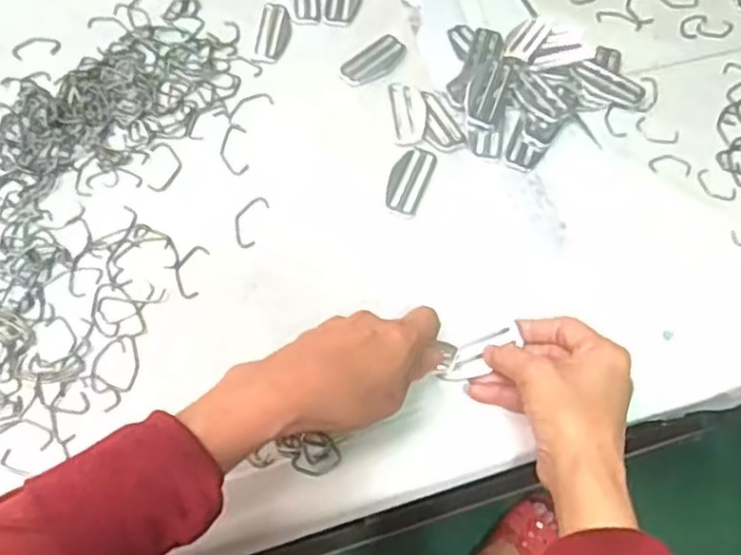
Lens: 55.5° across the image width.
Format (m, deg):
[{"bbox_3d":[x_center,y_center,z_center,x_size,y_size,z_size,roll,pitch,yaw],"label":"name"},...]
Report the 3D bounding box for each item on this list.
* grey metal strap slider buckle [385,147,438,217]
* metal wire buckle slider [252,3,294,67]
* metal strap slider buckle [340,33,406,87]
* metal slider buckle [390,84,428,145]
[{"bbox_3d":[0.029,-0.072,0.517,0.029,0.004,0.056,21,67,7],"label":"grey metal strap slider buckle"},{"bbox_3d":[-0.078,-0.200,0.575,0.027,0.004,0.060,8,66,2],"label":"metal wire buckle slider"},{"bbox_3d":[0.003,-0.173,0.564,0.058,0.004,0.030,-40,73,-17],"label":"metal strap slider buckle"},{"bbox_3d":[0.030,-0.126,0.541,0.025,0.004,0.057,-3,66,-3],"label":"metal slider buckle"}]

